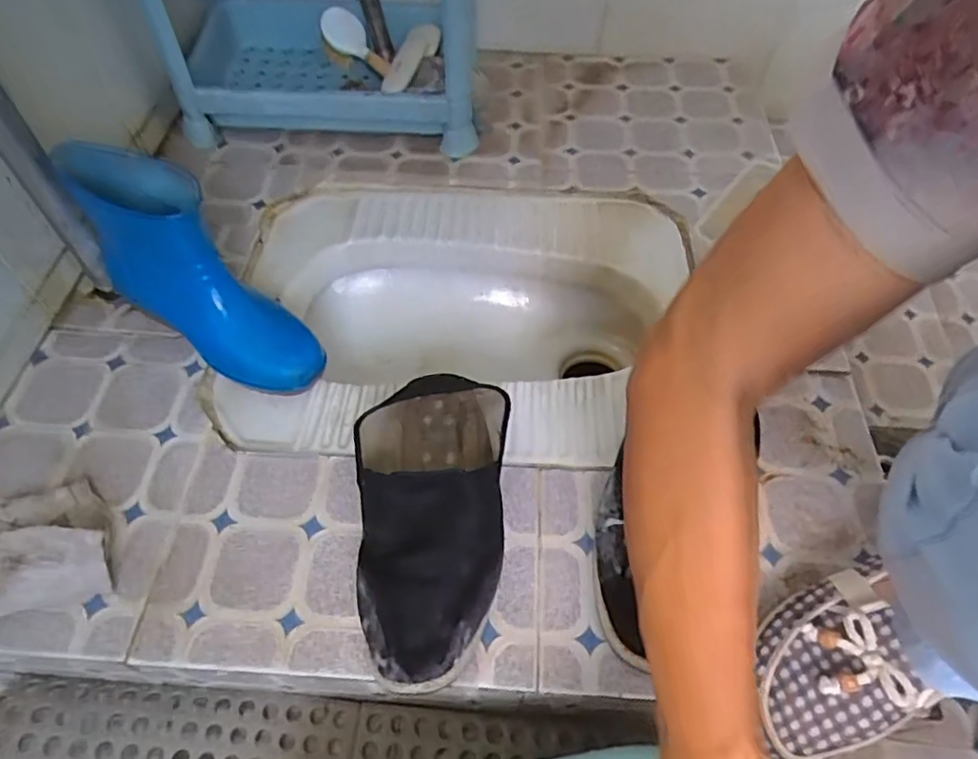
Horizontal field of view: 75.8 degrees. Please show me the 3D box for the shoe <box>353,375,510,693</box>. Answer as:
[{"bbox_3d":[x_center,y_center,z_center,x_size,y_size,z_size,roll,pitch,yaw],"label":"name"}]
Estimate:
[{"bbox_3d":[-0.049,0.102,0.497,0.116,0.063,0.248,3,56,0],"label":"shoe"}]

